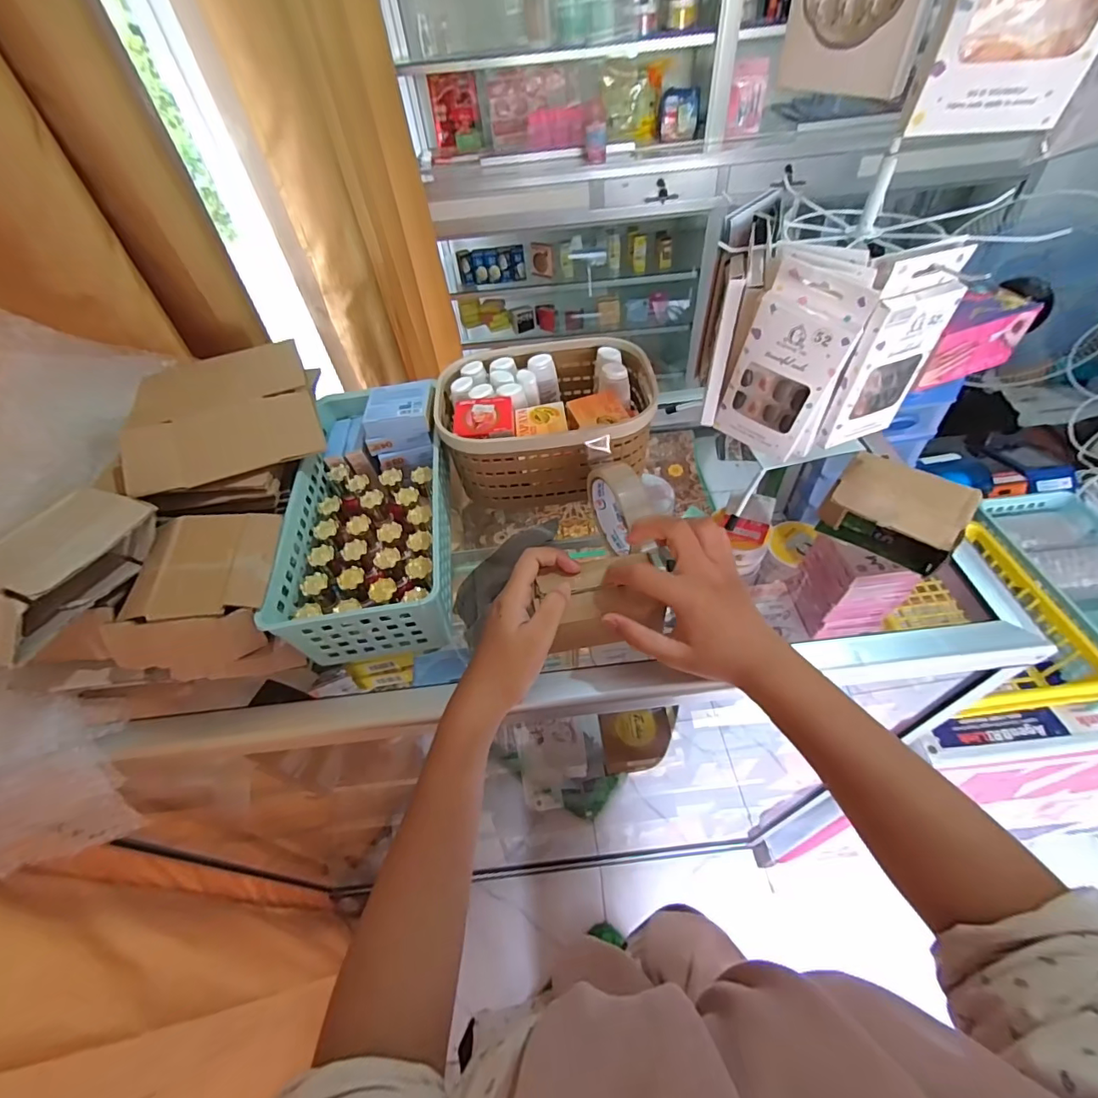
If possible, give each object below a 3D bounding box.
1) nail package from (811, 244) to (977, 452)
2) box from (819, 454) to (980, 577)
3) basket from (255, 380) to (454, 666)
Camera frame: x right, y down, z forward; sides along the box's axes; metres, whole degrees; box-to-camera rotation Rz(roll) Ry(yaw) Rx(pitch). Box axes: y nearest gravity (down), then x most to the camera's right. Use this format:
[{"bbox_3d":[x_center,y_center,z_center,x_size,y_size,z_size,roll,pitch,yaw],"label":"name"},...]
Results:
[{"bbox_3d":[0.258,-0.144,0.371,0.071,0.133,0.024,-21,51,-12],"label":"nail package"},{"bbox_3d":[0.307,-0.032,0.442,0.100,0.058,0.072,29,58,27],"label":"box"},{"bbox_3d":[-0.160,-0.047,0.472,0.139,0.091,0.285,-9,50,-1],"label":"basket"}]

